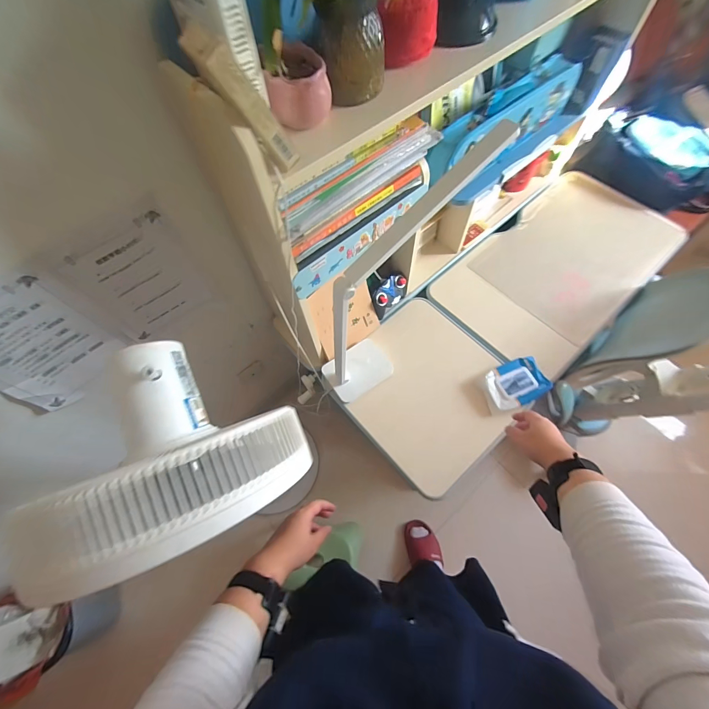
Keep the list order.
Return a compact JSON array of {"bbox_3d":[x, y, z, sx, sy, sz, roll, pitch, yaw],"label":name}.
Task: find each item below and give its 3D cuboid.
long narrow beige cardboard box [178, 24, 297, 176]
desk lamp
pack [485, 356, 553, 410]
[{"bbox_3d":[-0.116,-0.273,0.363,0.032,0.149,0.051,-37,67,11],"label":"long narrow beige cardboard box"},{"bbox_3d":[0.076,-0.116,0.654,0.349,0.539,0.108,-36,69,-13],"label":"desk lamp"},{"bbox_3d":[0.418,0.073,0.846,0.152,0.030,0.108,-25,66,-9],"label":"pack"}]

